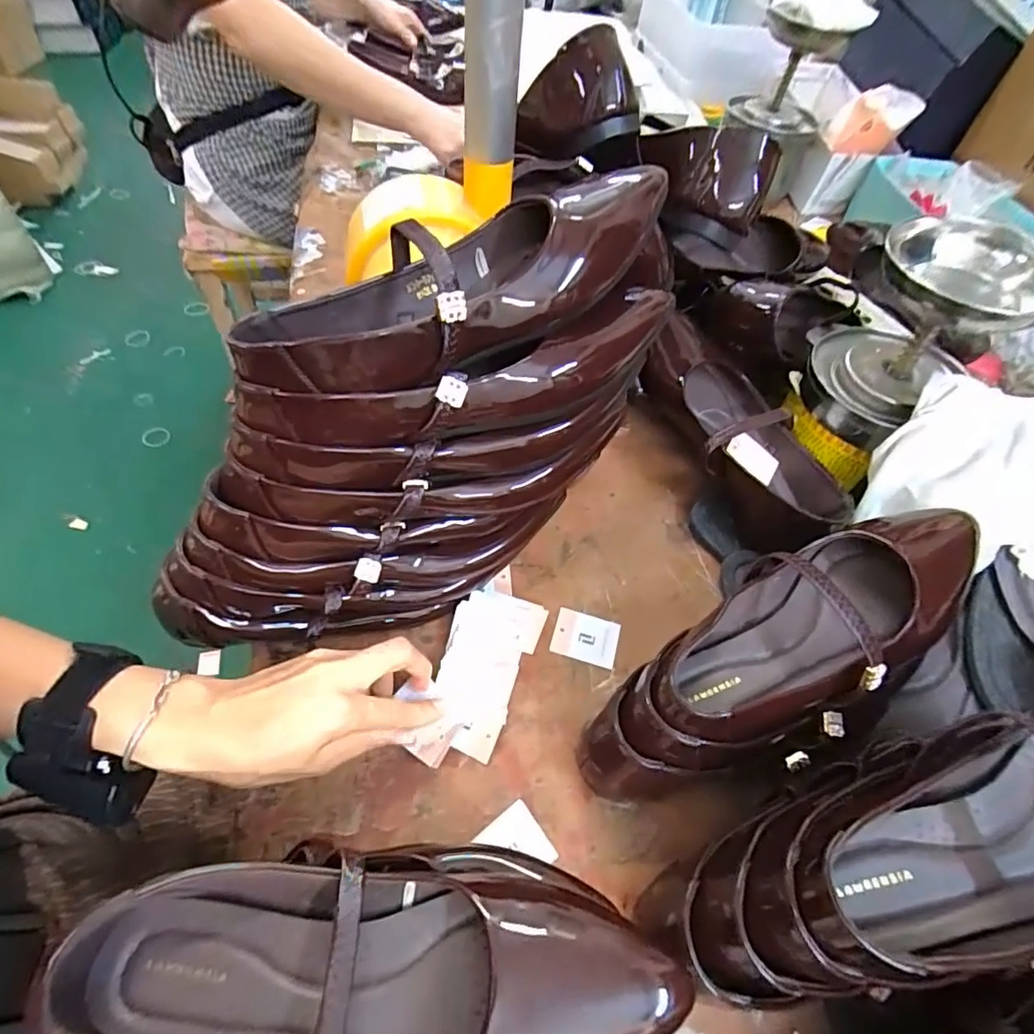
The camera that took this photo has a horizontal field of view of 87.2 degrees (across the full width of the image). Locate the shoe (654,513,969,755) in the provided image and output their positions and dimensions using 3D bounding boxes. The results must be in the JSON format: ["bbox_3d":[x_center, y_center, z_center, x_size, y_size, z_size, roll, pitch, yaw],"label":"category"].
[{"bbox_3d":[0.202,0.069,0.352,0.267,0.055,0.097,-22,60,-19],"label":"shoe"}]

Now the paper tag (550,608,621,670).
[{"bbox_3d":[0.054,0.096,0.431,0.050,0.004,0.040,16,55,6],"label":"paper tag"}]

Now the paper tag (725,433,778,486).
[{"bbox_3d":[0.211,-0.055,0.486,0.054,0.006,0.029,36,77,-7],"label":"paper tag"}]

